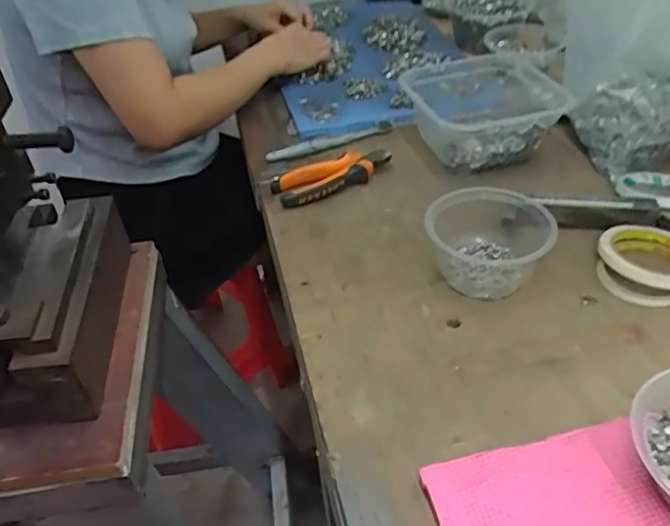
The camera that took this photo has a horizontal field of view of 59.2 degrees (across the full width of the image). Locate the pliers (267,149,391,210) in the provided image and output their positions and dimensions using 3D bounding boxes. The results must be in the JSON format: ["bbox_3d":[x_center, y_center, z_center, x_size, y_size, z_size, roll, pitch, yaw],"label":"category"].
[{"bbox_3d":[-0.002,-0.109,0.704,0.145,0.025,0.061,-20,41,-16],"label":"pliers"}]

